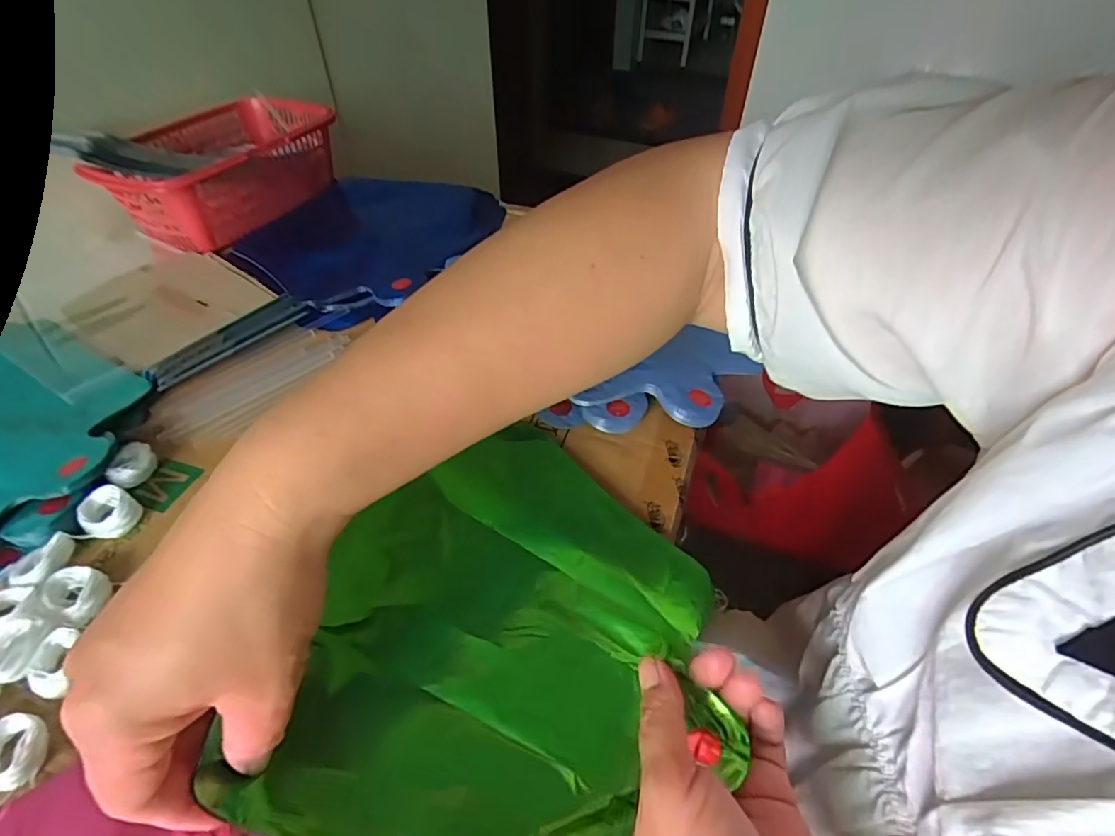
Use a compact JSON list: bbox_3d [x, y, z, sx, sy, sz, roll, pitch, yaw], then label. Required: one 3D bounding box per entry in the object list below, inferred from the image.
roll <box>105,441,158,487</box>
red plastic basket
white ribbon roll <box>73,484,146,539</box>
[{"bbox_3d":[-0.259,0.028,0.340,0.029,0.010,0.026,34,56,27],"label":"roll"},{"bbox_3d":[-0.332,-0.249,0.557,0.153,0.075,0.222,22,51,19],"label":"red plastic basket"},{"bbox_3d":[-0.255,0.054,0.316,0.030,0.015,0.028,0,48,0],"label":"white ribbon roll"}]

